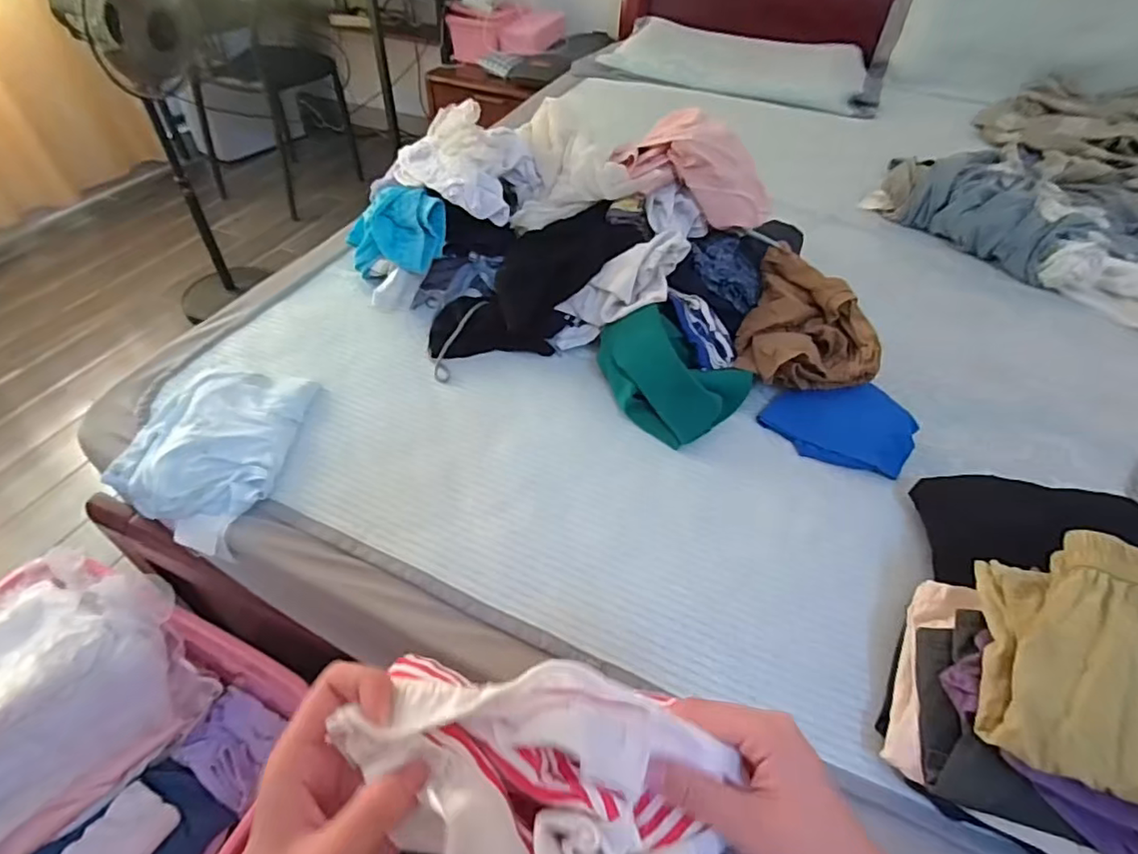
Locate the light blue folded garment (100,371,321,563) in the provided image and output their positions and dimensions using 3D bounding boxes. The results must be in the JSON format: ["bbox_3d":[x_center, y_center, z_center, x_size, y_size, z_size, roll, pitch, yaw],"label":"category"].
[{"bbox_3d":[-0.421,0.025,0.694,0.181,0.060,0.231,5,46,3],"label":"light blue folded garment"}]

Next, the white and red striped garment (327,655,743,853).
[{"bbox_3d":[-0.011,0.154,0.250,0.161,0.062,0.093,4,46,2],"label":"white and red striped garment"}]

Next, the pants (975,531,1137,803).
[{"bbox_3d":[0.413,0.173,0.407,0.192,0.076,0.157,18,48,15],"label":"pants"}]

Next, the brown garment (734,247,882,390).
[{"bbox_3d":[0.321,-0.137,0.803,0.157,0.116,0.193,9,47,8],"label":"brown garment"}]

